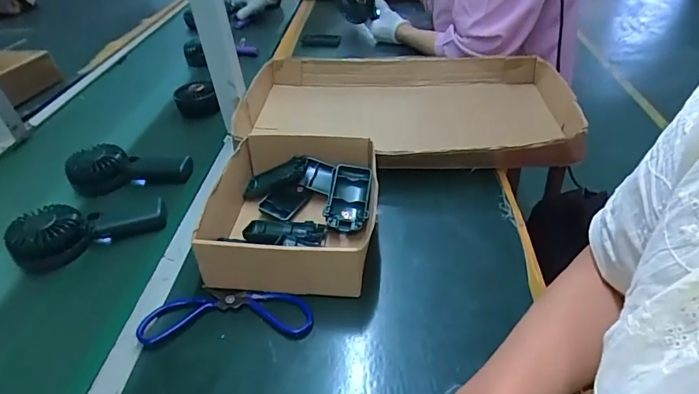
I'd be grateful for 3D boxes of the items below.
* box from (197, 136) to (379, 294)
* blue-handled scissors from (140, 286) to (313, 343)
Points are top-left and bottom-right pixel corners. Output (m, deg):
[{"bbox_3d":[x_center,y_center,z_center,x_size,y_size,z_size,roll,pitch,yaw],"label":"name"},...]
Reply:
[{"bbox_3d":[-0.061,0.012,0.536,0.176,0.079,0.217,-2,39,6],"label":"box"},{"bbox_3d":[-0.125,0.118,0.454,0.170,0.017,0.060,-5,38,-1],"label":"blue-handled scissors"}]

